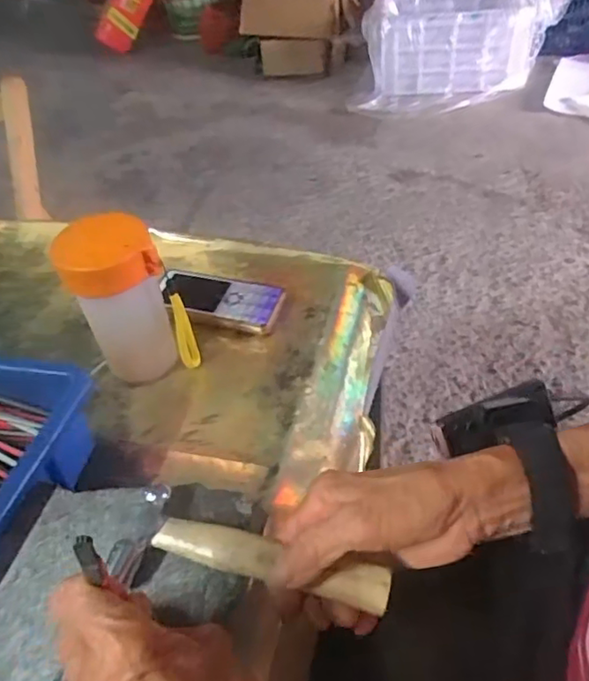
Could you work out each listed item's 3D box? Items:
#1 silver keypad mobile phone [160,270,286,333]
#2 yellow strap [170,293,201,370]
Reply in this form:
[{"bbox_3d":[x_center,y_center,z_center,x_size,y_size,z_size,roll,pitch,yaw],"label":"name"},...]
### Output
[{"bbox_3d":[-0.070,-0.040,0.565,0.116,0.008,0.051,11,48,11],"label":"silver keypad mobile phone"},{"bbox_3d":[-0.090,-0.006,0.499,0.016,0.085,0.006,-19,45,-14],"label":"yellow strap"}]

